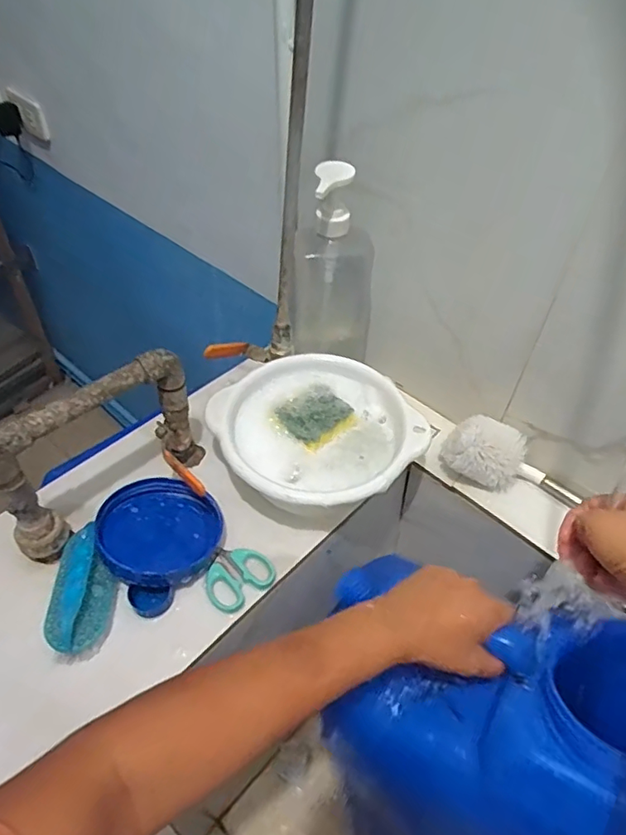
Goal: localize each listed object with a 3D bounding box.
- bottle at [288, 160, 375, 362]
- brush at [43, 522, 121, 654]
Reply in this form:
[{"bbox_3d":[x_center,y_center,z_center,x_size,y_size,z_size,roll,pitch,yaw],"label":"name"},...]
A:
[{"bbox_3d":[0.024,-0.158,0.592,0.090,0.210,0.064,6,48,3],"label":"bottle"},{"bbox_3d":[-0.212,0.158,0.503,0.057,0.047,0.110,-3,48,-5],"label":"brush"}]

